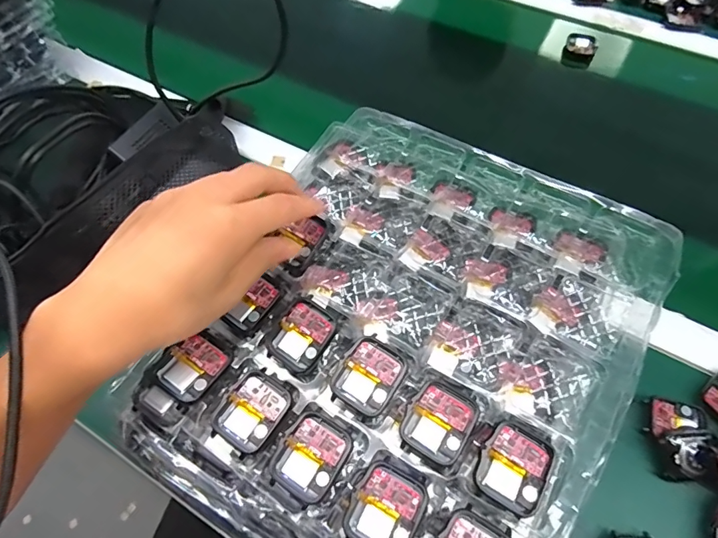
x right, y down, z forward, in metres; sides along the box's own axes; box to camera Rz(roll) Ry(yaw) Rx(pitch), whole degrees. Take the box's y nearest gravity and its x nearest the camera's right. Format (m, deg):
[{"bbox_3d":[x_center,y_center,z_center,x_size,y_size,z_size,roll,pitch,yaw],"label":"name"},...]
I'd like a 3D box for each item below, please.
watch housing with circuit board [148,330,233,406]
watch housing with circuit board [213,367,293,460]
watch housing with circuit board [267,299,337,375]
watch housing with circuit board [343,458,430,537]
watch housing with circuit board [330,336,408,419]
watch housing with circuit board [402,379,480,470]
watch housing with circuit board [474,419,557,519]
[{"bbox_3d":[-0.105,0.061,0.279,0.036,0.010,0.044,31,65,17],"label":"watch housing with circuit board"},{"bbox_3d":[-0.065,0.089,0.273,0.035,0.012,0.045,31,65,17],"label":"watch housing with circuit board"},{"bbox_3d":[-0.037,0.044,0.289,0.035,0.006,0.044,32,87,17],"label":"watch housing with circuit board"},{"bbox_3d":[0.015,0.134,0.245,0.038,0.012,0.051,26,64,15],"label":"watch housing with circuit board"},{"bbox_3d":[0.007,0.067,0.276,0.037,0.012,0.042,31,65,17],"label":"watch housing with circuit board"},{"bbox_3d":[0.049,0.091,0.264,0.037,0.008,0.043,30,65,17],"label":"watch housing with circuit board"},{"bbox_3d":[0.088,0.110,0.246,0.036,0.006,0.042,29,65,16],"label":"watch housing with circuit board"}]

